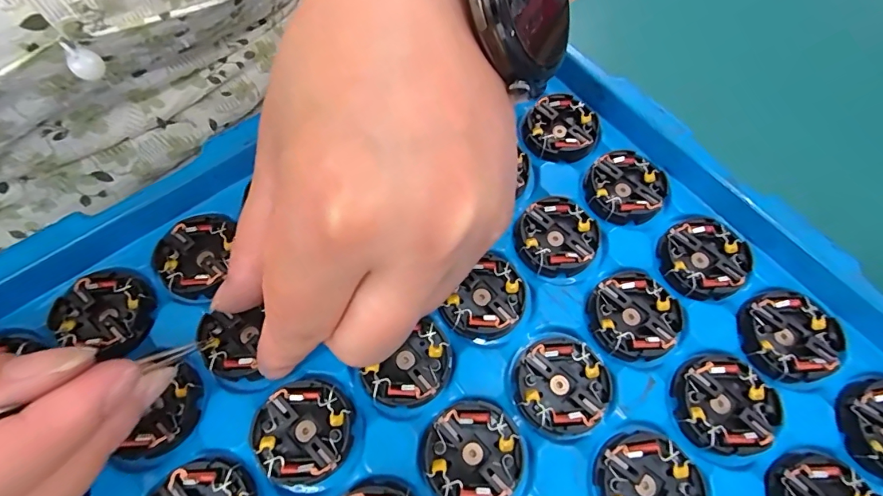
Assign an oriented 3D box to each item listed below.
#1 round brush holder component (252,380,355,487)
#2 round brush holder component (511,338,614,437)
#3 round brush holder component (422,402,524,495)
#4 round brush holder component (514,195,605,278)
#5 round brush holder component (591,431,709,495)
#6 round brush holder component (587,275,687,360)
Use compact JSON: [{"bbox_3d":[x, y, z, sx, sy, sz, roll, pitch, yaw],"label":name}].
[{"bbox_3d":[-0.045,0.060,0.141,0.031,0.006,0.029,0,66,0],"label":"round brush holder component"},{"bbox_3d":[0.041,0.047,0.147,0.031,0.005,0.030,0,66,0],"label":"round brush holder component"},{"bbox_3d":[0.010,0.066,0.139,0.030,0.006,0.029,0,66,0],"label":"round brush holder component"},{"bbox_3d":[0.045,-0.005,0.169,0.032,0.006,0.030,0,66,0],"label":"round brush holder component"},{"bbox_3d":[0.064,0.075,0.135,0.031,0.005,0.031,0,66,0],"label":"round brush holder component"},{"bbox_3d":[0.070,0.025,0.157,0.031,0.005,0.030,0,66,0],"label":"round brush holder component"}]

